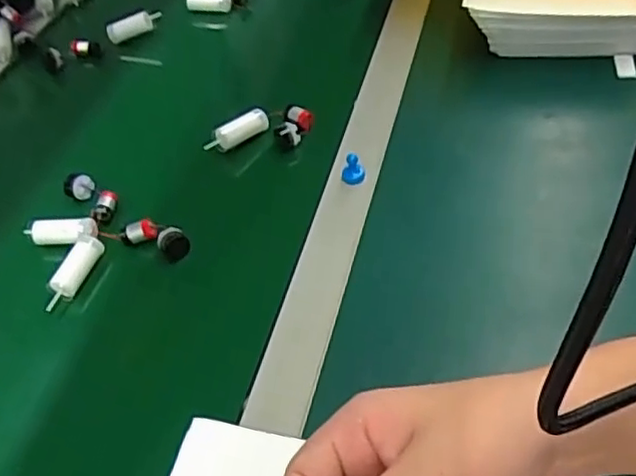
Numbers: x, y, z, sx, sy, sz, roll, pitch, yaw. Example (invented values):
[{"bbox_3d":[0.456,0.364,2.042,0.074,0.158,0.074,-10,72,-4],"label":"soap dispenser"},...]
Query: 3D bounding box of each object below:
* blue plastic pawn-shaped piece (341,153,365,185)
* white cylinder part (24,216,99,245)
[{"bbox_3d":[0.029,-0.055,0.535,0.019,0.028,0.014,-3,55,2],"label":"blue plastic pawn-shaped piece"},{"bbox_3d":[-0.211,-0.007,0.535,0.060,0.017,0.021,1,56,5],"label":"white cylinder part"}]

